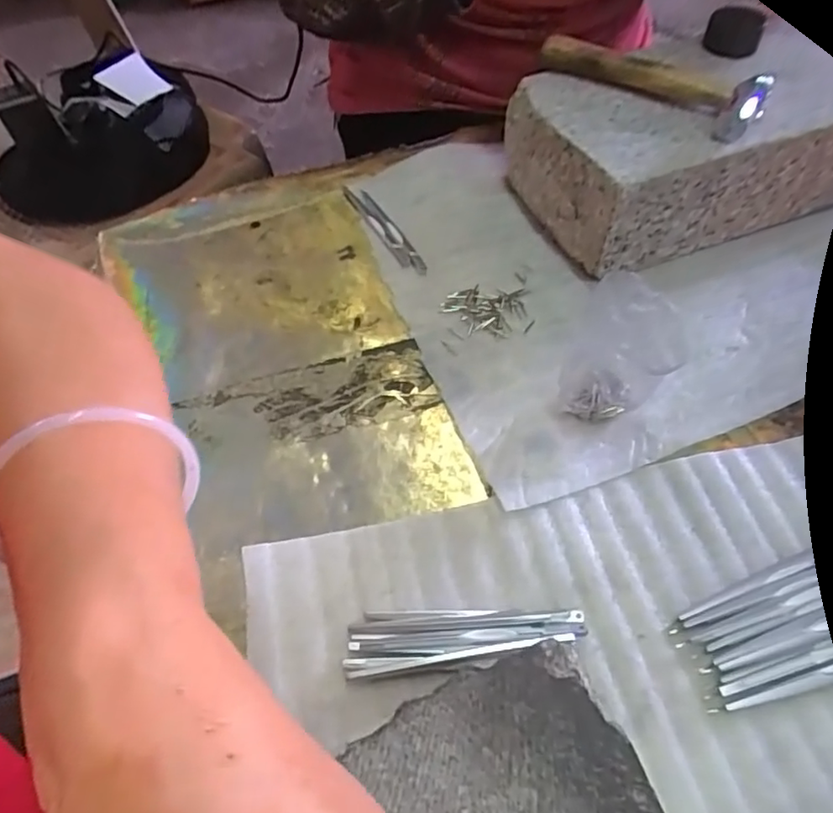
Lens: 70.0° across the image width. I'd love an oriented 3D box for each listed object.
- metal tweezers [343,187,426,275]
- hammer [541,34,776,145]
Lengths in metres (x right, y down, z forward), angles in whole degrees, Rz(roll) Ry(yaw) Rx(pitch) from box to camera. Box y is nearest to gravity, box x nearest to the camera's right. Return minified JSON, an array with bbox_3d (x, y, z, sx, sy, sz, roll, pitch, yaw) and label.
[{"bbox_3d":[-0.025,-0.135,0.445,0.014,0.008,0.113,-25,57,-14],"label":"metal tweezers"},{"bbox_3d":[0.152,-0.216,0.390,0.042,0.025,0.145,-38,61,-22],"label":"hammer"}]

